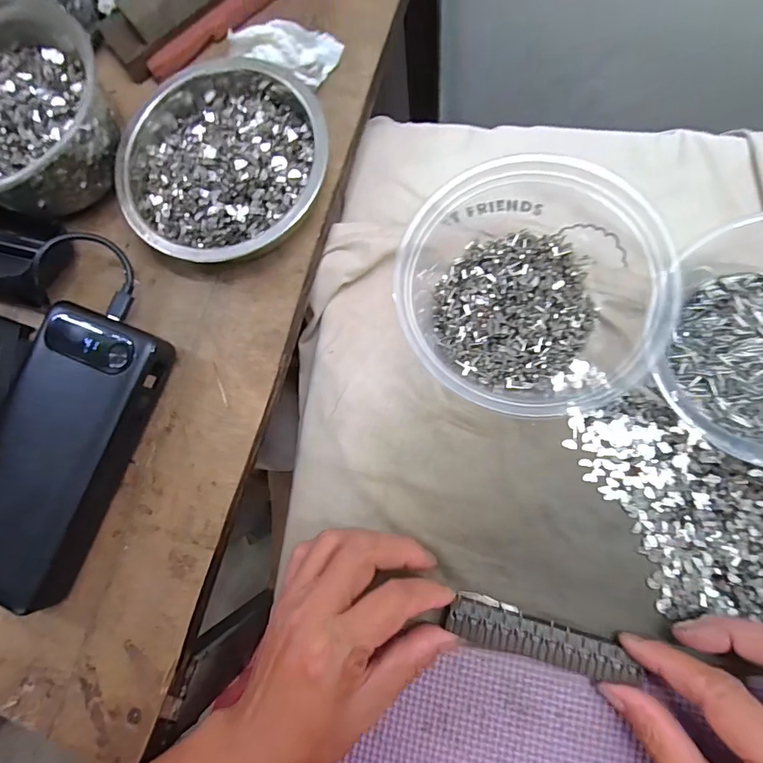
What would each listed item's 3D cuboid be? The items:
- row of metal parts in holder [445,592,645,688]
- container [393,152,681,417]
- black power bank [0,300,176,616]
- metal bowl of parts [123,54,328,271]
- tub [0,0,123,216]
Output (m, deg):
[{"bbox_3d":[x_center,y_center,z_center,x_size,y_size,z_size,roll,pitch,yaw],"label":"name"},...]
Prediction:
[{"bbox_3d":[0.082,0.133,0.236,0.093,0.009,0.022,14,83,10],"label":"row of metal parts in holder"},{"bbox_3d":[0.080,-0.063,0.251,0.136,0.049,0.150,5,80,8],"label":"container"},{"bbox_3d":[-0.177,0.037,0.248,0.071,0.026,0.152,21,83,11],"label":"black power bank"},{"bbox_3d":[-0.095,-0.139,0.268,0.117,0.031,0.135,-23,78,3],"label":"metal bowl of parts"},{"bbox_3d":[-0.207,-0.148,0.266,0.118,0.054,0.109,-1,79,7],"label":"tub"}]

